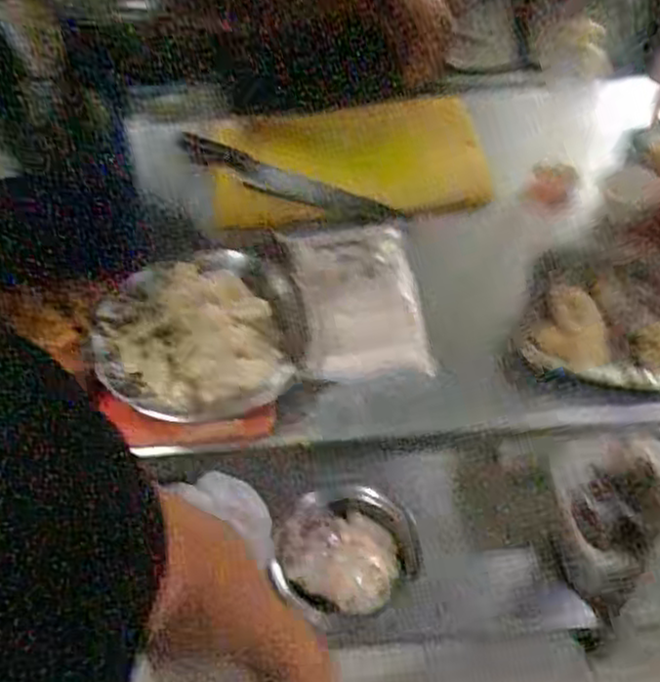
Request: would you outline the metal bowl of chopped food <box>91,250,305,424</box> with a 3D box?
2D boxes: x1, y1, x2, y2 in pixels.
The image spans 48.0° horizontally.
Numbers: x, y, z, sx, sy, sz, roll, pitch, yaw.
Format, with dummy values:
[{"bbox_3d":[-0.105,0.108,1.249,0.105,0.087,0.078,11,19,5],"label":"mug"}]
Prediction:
[{"bbox_3d":[-0.134,-0.006,0.788,0.221,0.085,0.210,-19,49,-10],"label":"metal bowl of chopped food"}]

